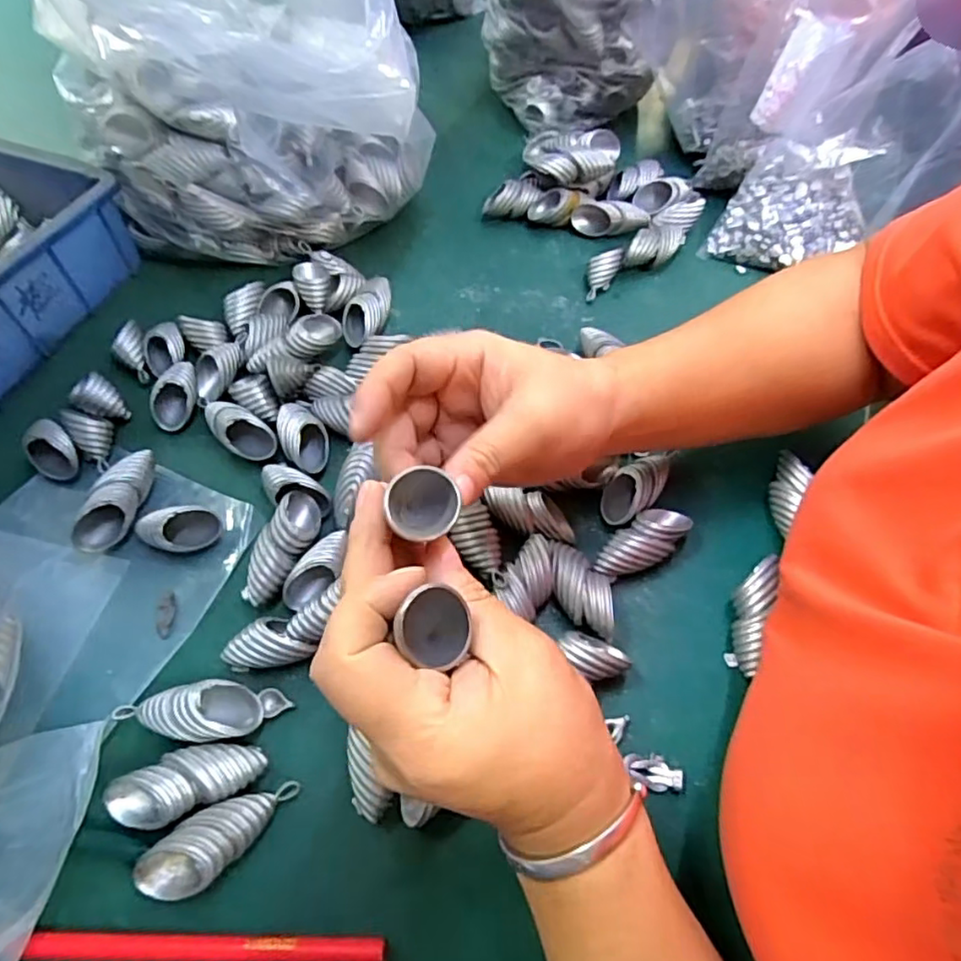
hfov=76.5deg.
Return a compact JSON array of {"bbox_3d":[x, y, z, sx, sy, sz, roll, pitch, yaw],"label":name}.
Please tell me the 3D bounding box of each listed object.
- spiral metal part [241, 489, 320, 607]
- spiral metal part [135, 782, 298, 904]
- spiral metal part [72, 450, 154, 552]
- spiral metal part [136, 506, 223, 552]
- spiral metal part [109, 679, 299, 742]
[{"bbox_3d":[-0.109,0.037,0.340,0.025,0.023,0.066,16,59,8],"label":"spiral metal part"},{"bbox_3d":[-0.113,0.154,0.263,0.068,0.021,0.025,-32,65,-20],"label":"spiral metal part"},{"bbox_3d":[-0.209,0.011,0.354,0.021,0.028,0.065,14,59,6],"label":"spiral metal part"},{"bbox_3d":[-0.172,0.029,0.345,0.043,0.022,0.022,-7,59,-6],"label":"spiral metal part"},{"bbox_3d":[-0.136,0.111,0.294,0.078,0.026,0.027,-3,58,-4],"label":"spiral metal part"}]

